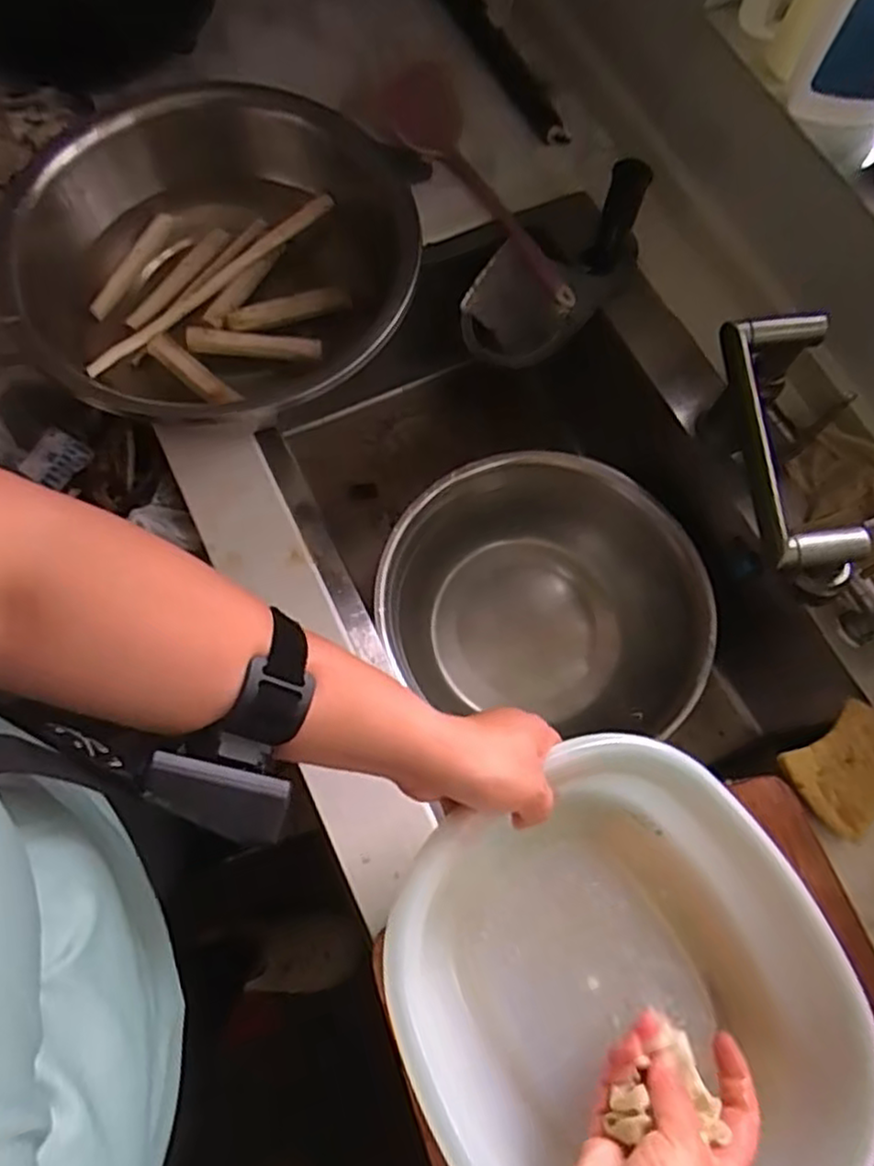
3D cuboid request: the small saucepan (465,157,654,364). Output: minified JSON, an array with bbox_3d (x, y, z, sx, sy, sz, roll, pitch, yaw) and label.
[{"bbox_3d":[0.124,-0.309,0.737,0.229,0.089,0.116,-32,70,30],"label":"small saucepan"}]

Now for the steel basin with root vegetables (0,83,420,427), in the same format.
[{"bbox_3d":[-0.196,-0.271,0.647,0.314,0.113,0.323,1,71,-2],"label":"steel basin with root vegetables"}]

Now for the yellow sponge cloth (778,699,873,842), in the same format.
[{"bbox_3d":[0.337,0.146,0.577,0.109,0.028,0.078,-32,75,-12],"label":"yellow sponge cloth"}]

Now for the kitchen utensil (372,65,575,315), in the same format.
[{"bbox_3d":[0.039,-0.407,0.762,0.075,0.061,0.320,-22,73,-10],"label":"kitchen utensil"}]

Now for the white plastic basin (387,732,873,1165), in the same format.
[{"bbox_3d":[0.124,0.259,0.457,0.258,0.098,0.287,-36,76,-13],"label":"white plastic basin"}]

